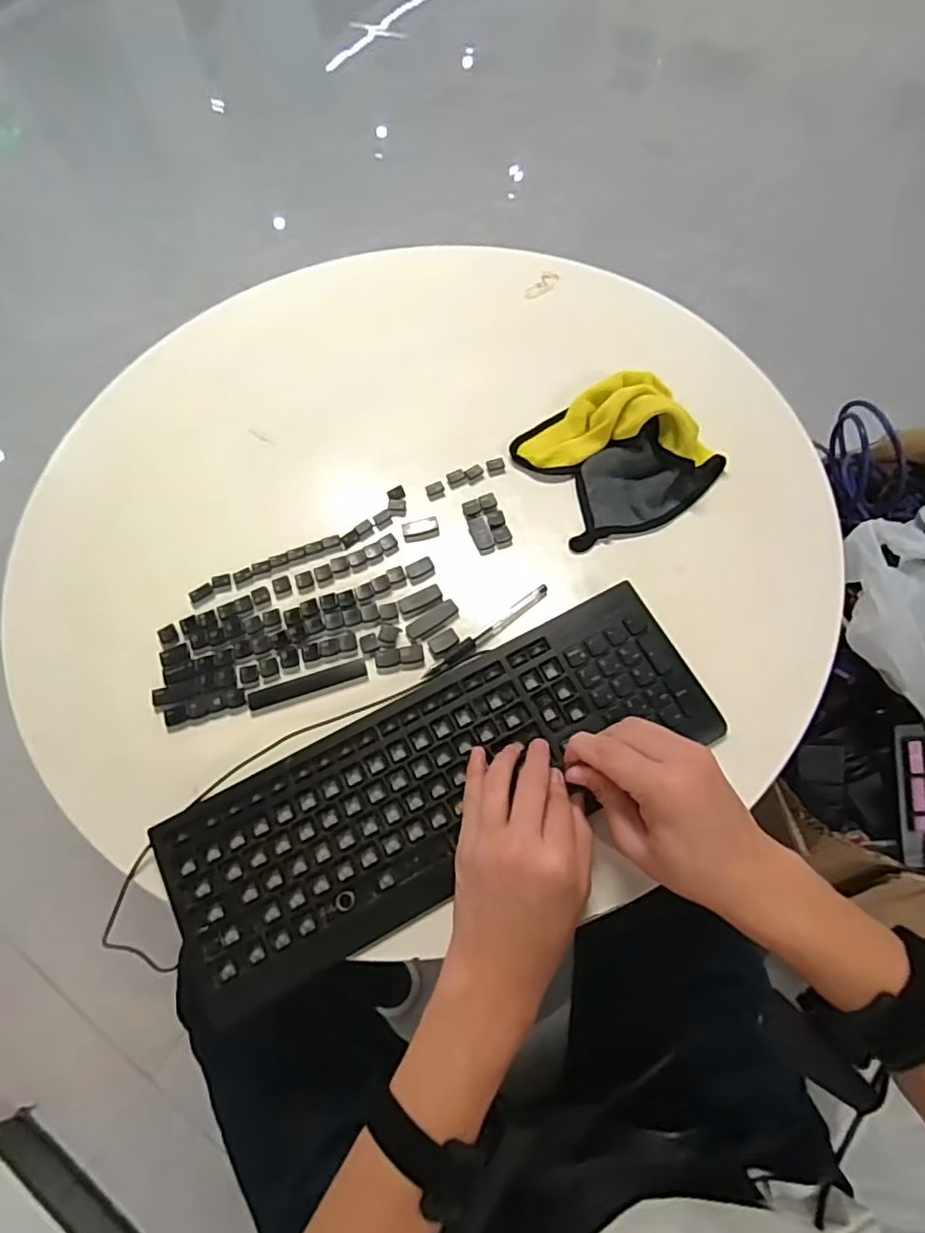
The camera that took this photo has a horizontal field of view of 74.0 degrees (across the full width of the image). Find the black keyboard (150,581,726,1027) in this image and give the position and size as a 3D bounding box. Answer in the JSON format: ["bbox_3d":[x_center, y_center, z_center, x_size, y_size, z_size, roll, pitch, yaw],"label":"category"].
[{"bbox_3d":[-0.016,0.121,0.467,0.418,0.022,0.145,-30,65,-9],"label":"black keyboard"}]

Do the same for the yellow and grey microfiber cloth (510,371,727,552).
[{"bbox_3d":[0.145,-0.160,0.574,0.160,0.055,0.155,-27,65,-10],"label":"yellow and grey microfiber cloth"}]

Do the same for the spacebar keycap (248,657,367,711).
[{"bbox_3d":[-0.130,0.057,0.518,0.099,0.007,0.018,-17,63,-5],"label":"spacebar keycap"}]

